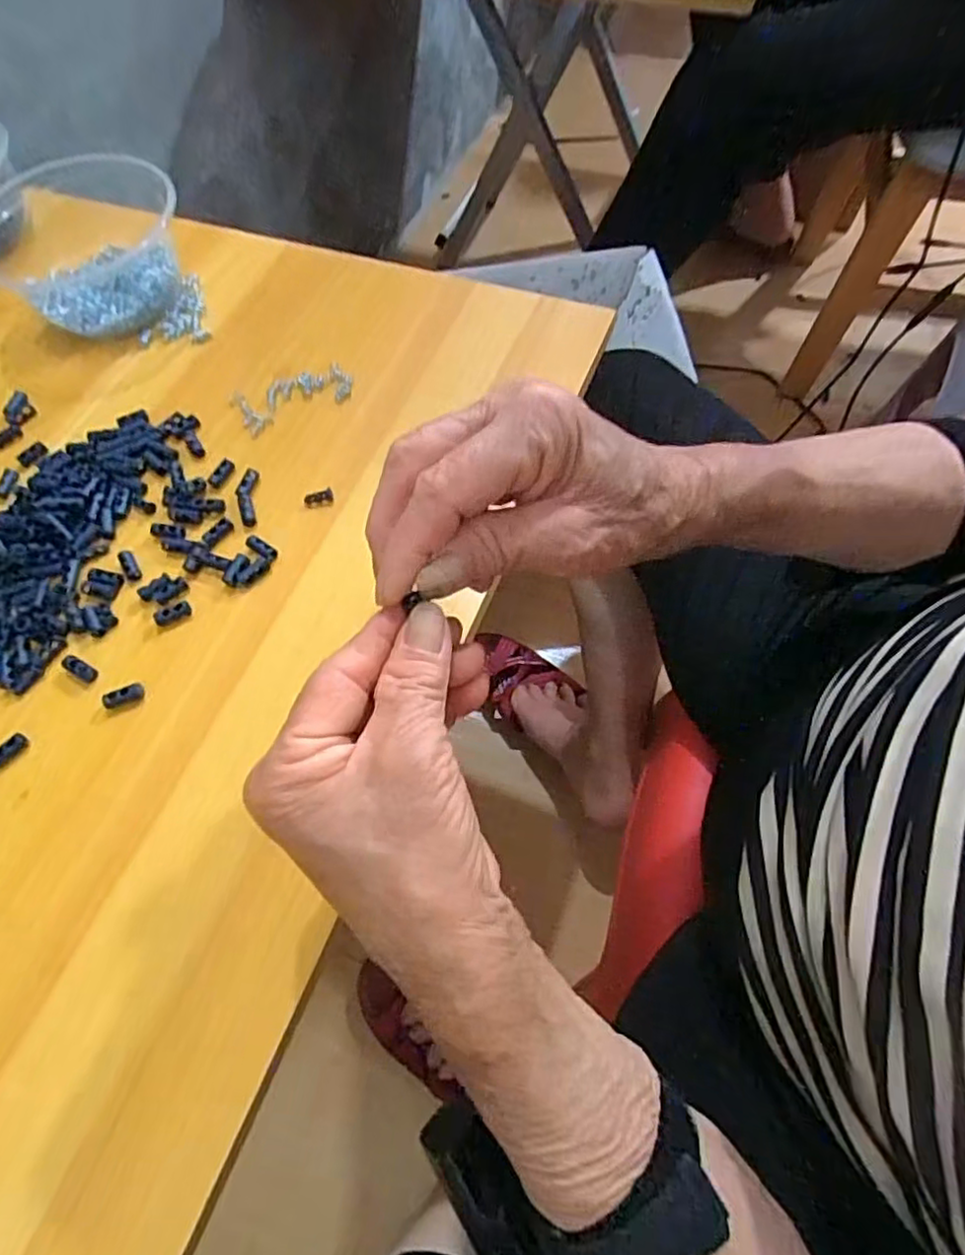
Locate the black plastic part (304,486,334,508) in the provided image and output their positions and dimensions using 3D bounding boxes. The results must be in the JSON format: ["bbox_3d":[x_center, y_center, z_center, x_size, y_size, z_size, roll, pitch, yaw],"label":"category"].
[{"bbox_3d":[-0.096,-0.075,0.375,0.017,0.004,0.009,-20,64,-6],"label":"black plastic part"}]

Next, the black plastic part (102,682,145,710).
[{"bbox_3d":[-0.183,0.035,0.326,0.020,0.004,0.010,-18,64,-5],"label":"black plastic part"}]

